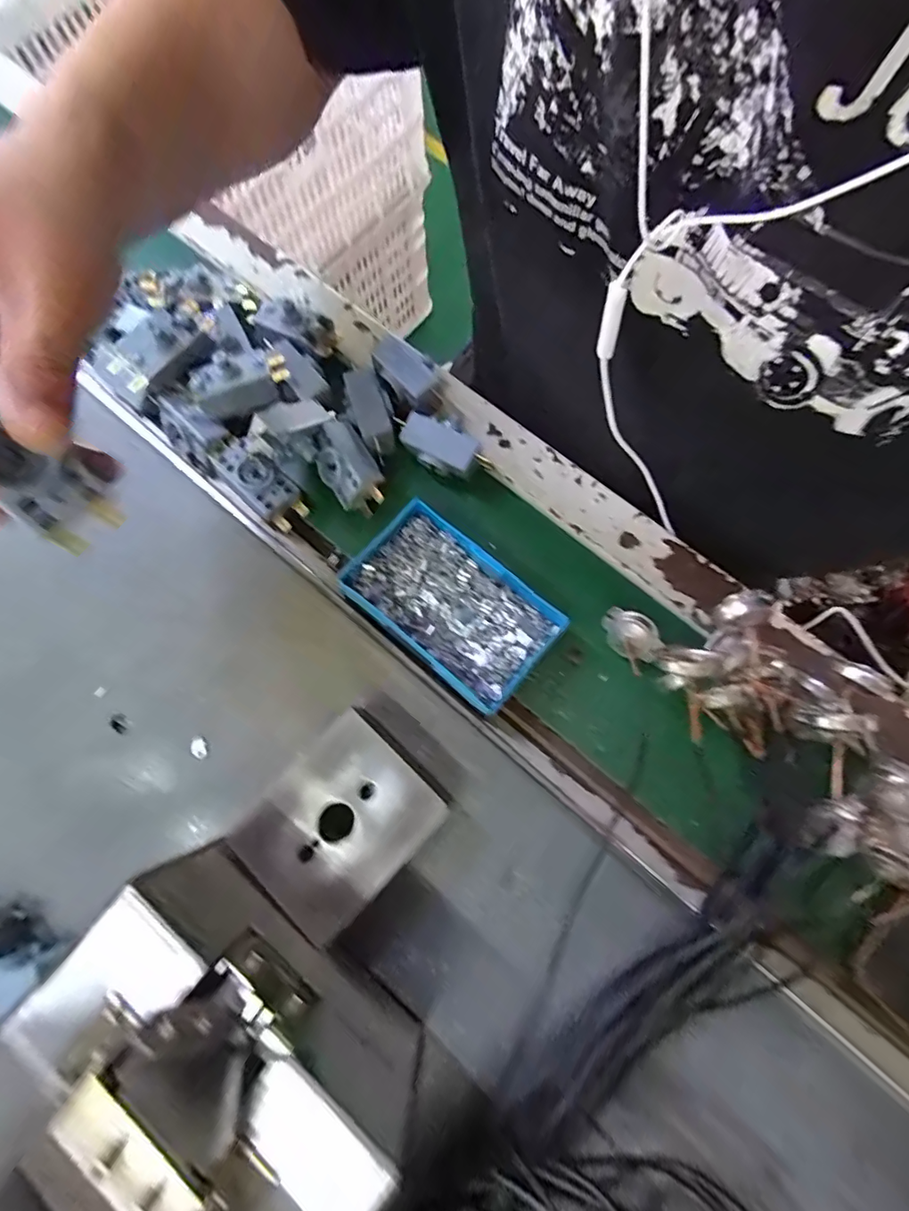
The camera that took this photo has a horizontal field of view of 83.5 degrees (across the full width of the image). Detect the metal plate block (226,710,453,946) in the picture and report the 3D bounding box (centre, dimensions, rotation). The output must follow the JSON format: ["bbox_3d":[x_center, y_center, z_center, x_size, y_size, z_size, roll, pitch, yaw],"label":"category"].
[{"bbox_3d":[-0.051,0.100,0.240,0.066,0.028,0.080,43,80,11],"label":"metal plate block"}]

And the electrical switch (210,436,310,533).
[{"bbox_3d":[-0.119,-0.075,0.310,0.027,0.016,0.062,-45,98,-9],"label":"electrical switch"}]

